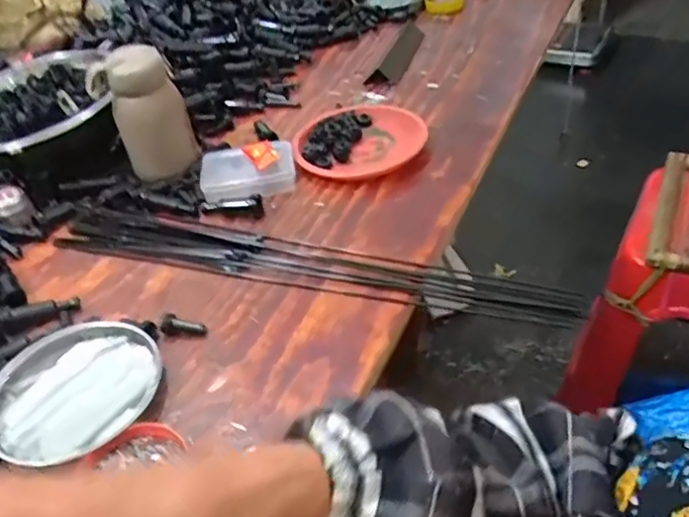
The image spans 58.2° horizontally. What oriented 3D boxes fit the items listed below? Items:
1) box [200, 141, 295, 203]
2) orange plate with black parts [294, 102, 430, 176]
[{"bbox_3d":[-0.110,-0.096,0.689,0.106,0.024,0.078,-7,42,0],"label":"box"},{"bbox_3d":[0.012,-0.147,0.739,0.153,0.022,0.138,-15,42,-8],"label":"orange plate with black parts"}]

